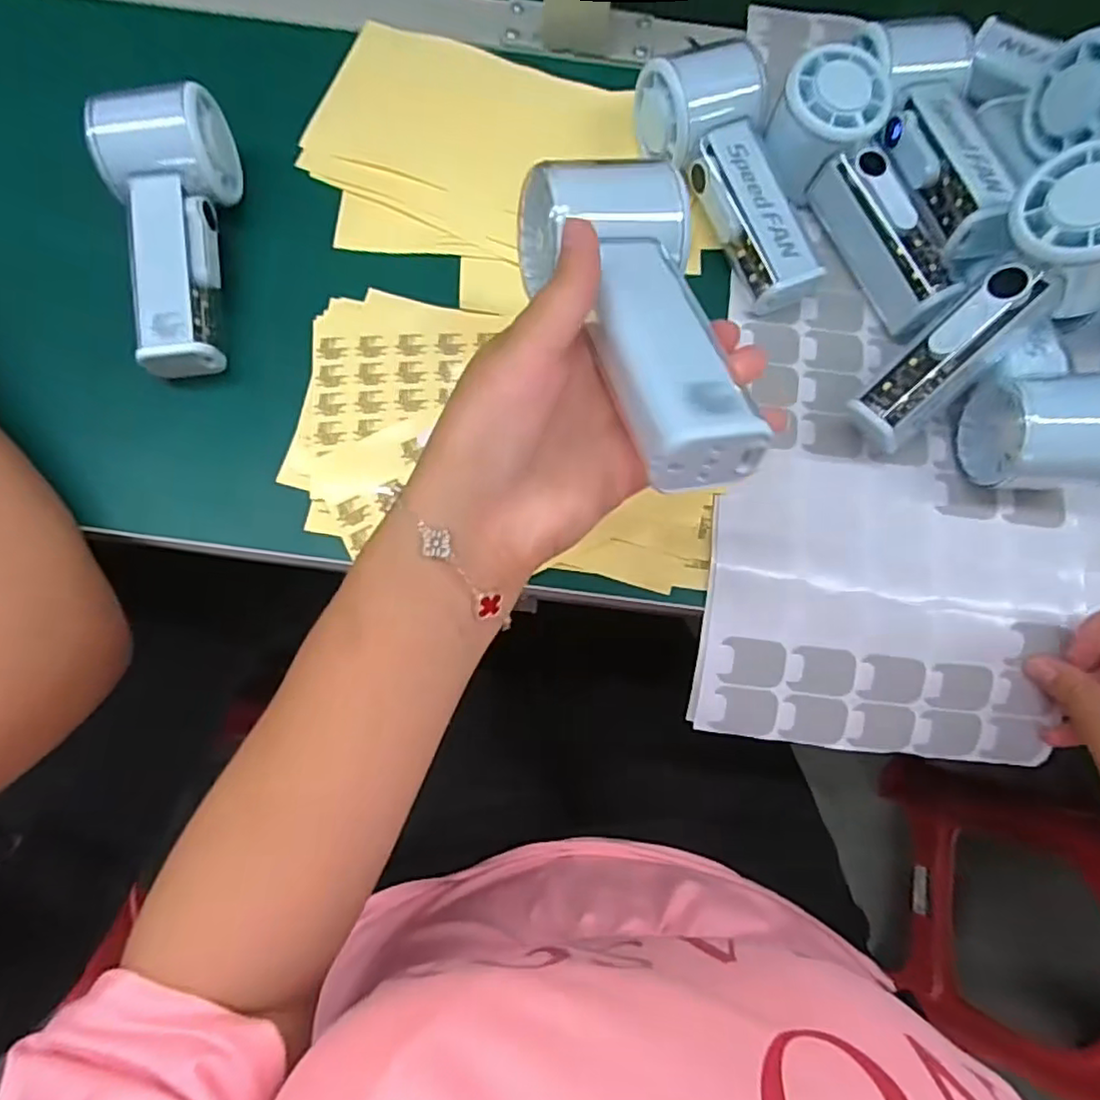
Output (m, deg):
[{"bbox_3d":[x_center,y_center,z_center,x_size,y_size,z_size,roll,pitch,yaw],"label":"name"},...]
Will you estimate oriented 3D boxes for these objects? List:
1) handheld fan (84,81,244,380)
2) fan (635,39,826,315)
[{"bbox_3d":[-0.204,-0.171,0.345,0.060,0.057,0.153,-7,76,-3],"label":"handheld fan"},{"bbox_3d":[0.109,-0.214,0.362,0.063,0.058,0.150,-28,78,-8],"label":"fan"}]

